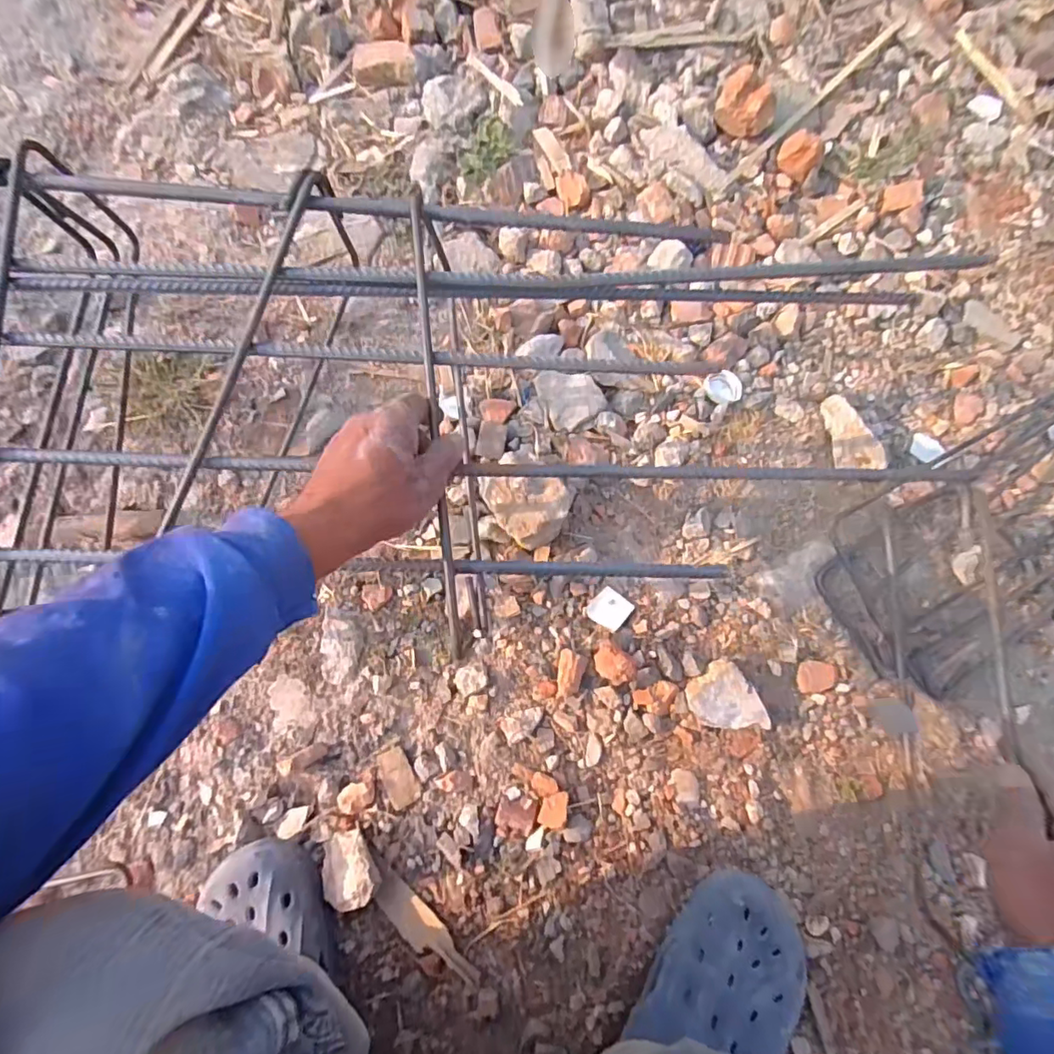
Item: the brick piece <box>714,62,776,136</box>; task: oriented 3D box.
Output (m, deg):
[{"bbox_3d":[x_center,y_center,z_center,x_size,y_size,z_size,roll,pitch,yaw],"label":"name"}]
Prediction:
[{"bbox_3d":[0.252,-0.486,0.643,0.044,0.041,0.068,-35,82,-7],"label":"brick piece"}]

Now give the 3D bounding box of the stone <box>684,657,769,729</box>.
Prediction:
[{"bbox_3d":[0.188,0.168,0.524,0.057,0.028,0.074,-37,82,-7],"label":"stone"}]

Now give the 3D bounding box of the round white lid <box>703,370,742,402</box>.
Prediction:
[{"bbox_3d":[0.216,-0.153,0.607,0.041,0.006,0.037,-29,81,-6],"label":"round white lid"}]

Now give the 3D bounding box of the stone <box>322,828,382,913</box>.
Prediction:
[{"bbox_3d":[-0.153,0.294,0.479,0.049,0.029,0.056,-23,81,-5],"label":"stone"}]

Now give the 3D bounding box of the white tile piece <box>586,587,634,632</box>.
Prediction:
[{"bbox_3d":[0.081,0.081,0.547,0.035,0.010,0.035,37,81,6],"label":"white tile piece"}]

